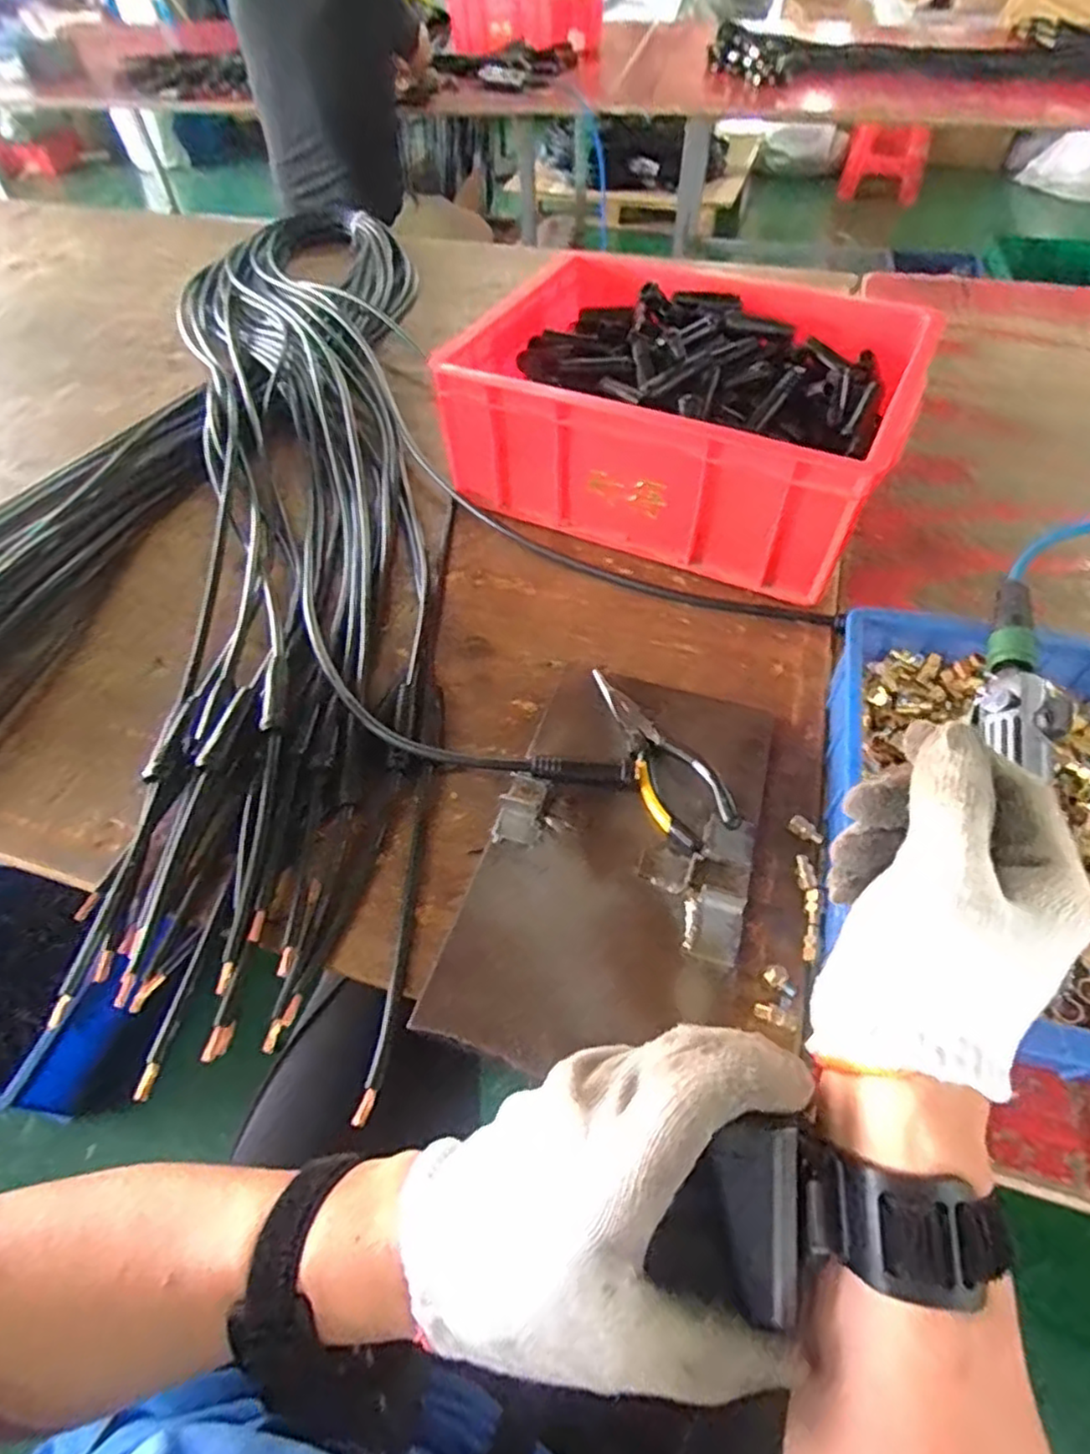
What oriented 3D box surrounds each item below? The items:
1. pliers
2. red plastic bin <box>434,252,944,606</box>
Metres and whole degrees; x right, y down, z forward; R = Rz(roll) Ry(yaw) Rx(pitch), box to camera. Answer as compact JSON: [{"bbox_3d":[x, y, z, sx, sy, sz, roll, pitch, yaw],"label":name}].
[{"bbox_3d":[0.081,0.017,0.490,0.047,0.025,0.163,-19,56,-12],"label":"pliers"},{"bbox_3d":[0.139,-0.322,0.684,0.392,0.146,0.294,21,57,16],"label":"red plastic bin"}]

